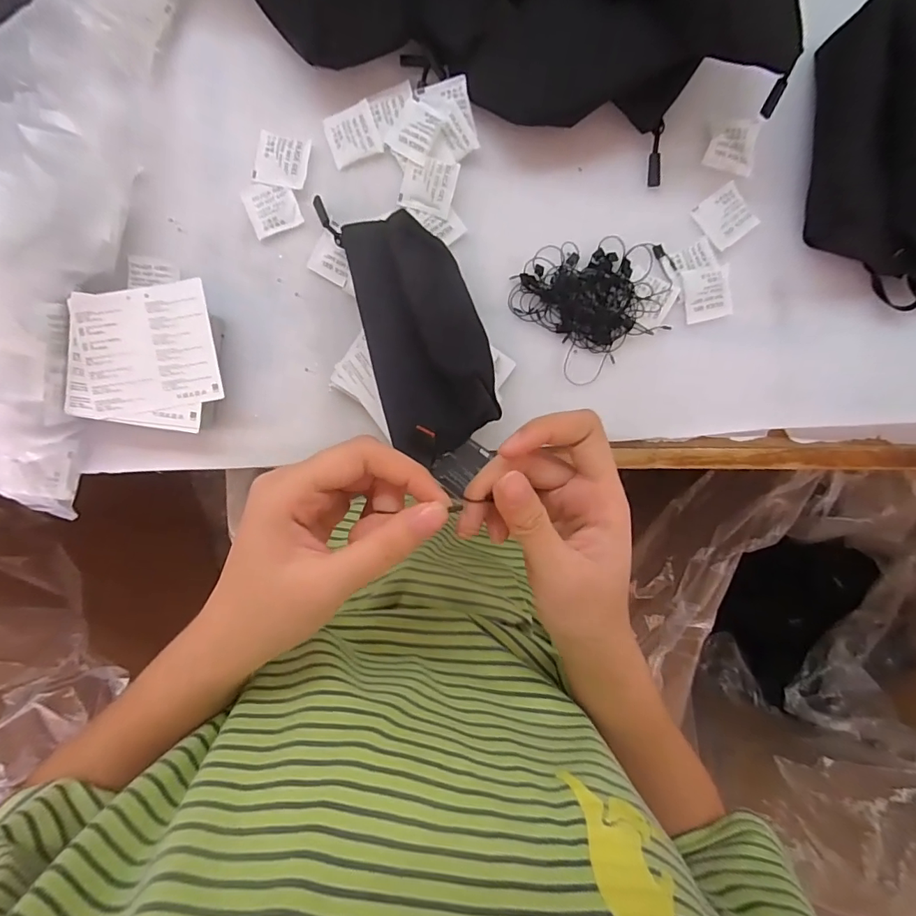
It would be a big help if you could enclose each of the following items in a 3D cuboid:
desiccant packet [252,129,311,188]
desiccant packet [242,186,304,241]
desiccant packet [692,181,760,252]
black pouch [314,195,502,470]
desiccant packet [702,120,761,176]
[{"bbox_3d":[-0.135,-0.228,0.373,0.040,0.004,0.040,12,94,-2],"label":"desiccant packet"},{"bbox_3d":[-0.144,-0.193,0.379,0.039,0.004,0.033,-21,95,1],"label":"desiccant packet"},{"bbox_3d":[0.212,-0.191,0.385,0.037,0.005,0.041,-37,94,2],"label":"desiccant packet"},{"bbox_3d":[-0.030,-0.097,0.328,0.079,0.038,0.205,-18,69,1],"label":"black pouch"},{"bbox_3d":[0.215,-0.244,0.379,0.038,0.006,0.036,15,94,-2],"label":"desiccant packet"}]

